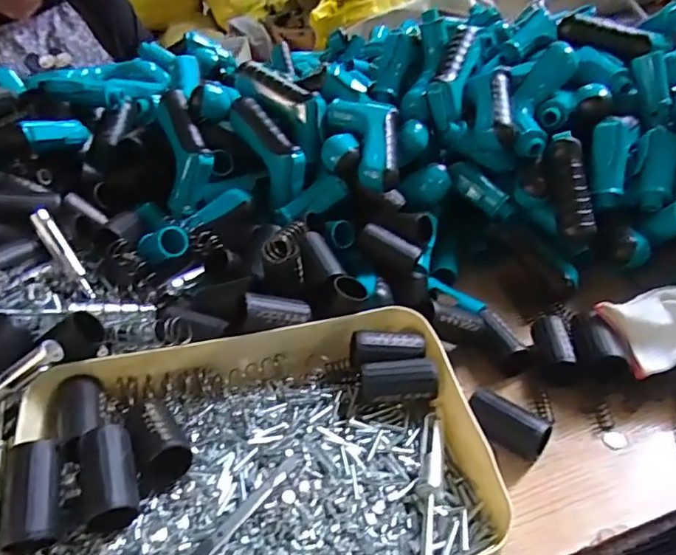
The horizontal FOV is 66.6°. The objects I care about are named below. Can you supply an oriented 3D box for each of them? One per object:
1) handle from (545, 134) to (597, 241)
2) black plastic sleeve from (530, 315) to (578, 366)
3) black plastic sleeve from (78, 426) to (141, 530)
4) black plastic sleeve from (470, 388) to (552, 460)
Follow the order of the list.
[{"bbox_3d":[0.237,-0.093,0.522,0.031,0.024,0.105,-6,80,0],"label":"handle"},{"bbox_3d":[0.197,0.063,0.474,0.026,0.028,0.059,-1,37,8],"label":"black plastic sleeve"},{"bbox_3d":[-0.155,0.136,0.349,0.033,0.027,0.071,-17,53,-14],"label":"black plastic sleeve"},{"bbox_3d":[0.136,0.118,0.415,0.064,0.032,0.024,27,48,36],"label":"black plastic sleeve"}]

